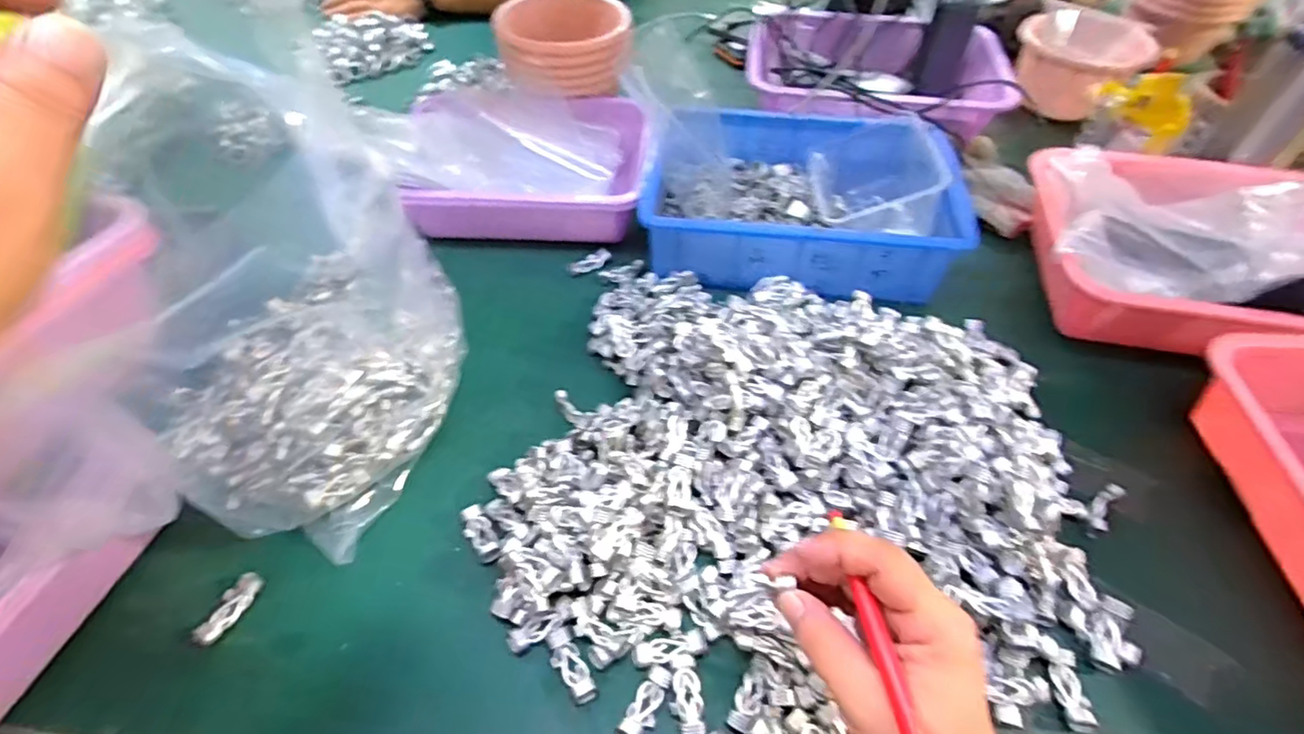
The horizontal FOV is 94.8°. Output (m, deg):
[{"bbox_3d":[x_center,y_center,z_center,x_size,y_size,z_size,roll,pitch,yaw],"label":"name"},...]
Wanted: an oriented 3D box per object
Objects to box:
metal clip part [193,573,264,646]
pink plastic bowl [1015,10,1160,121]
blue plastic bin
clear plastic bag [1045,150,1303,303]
[{"bbox_3d":[-0.277,0.157,0.392,0.016,0.011,0.046,12,52,9],"label":"metal clip part"},{"bbox_3d":[0.547,-0.393,0.774,0.124,0.077,0.152,-21,54,-17],"label":"pink plastic bowl"},{"bbox_3d":[0.148,-0.177,0.604,0.281,0.080,0.195,8,51,5],"label":"blue plastic bin"},{"bbox_3d":[0.510,-0.125,0.505,0.289,0.136,0.191,8,47,38],"label":"clear plastic bag"}]

